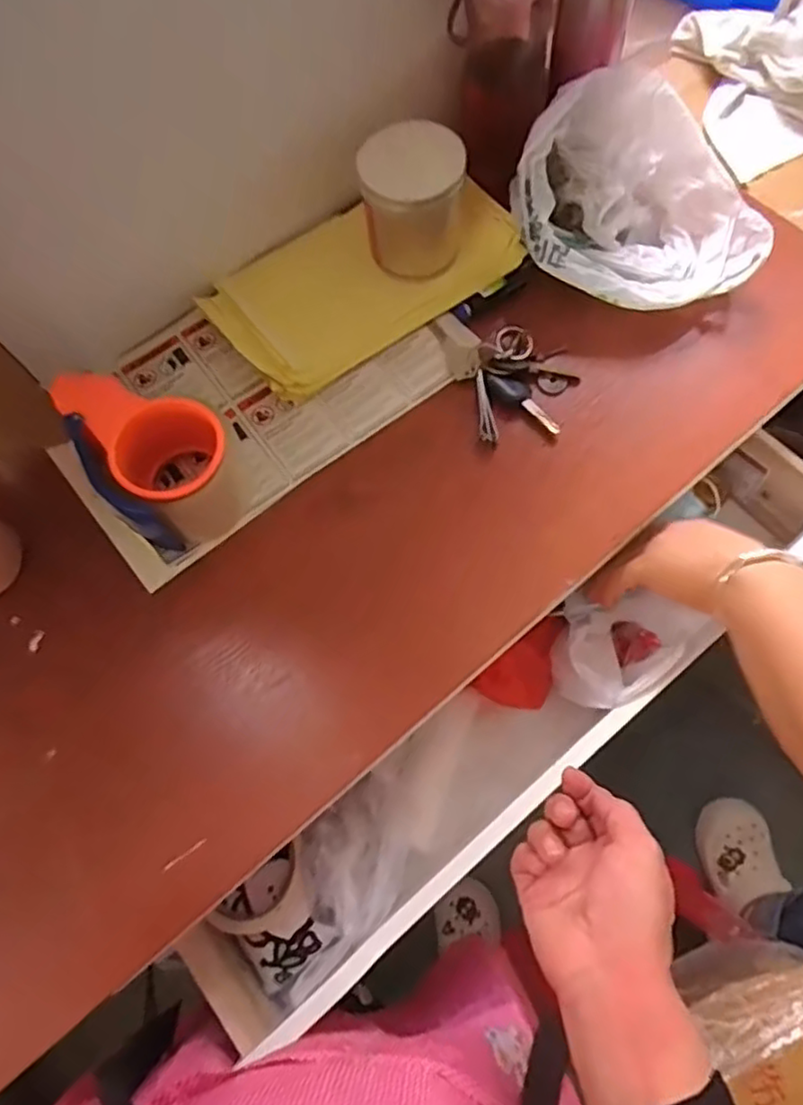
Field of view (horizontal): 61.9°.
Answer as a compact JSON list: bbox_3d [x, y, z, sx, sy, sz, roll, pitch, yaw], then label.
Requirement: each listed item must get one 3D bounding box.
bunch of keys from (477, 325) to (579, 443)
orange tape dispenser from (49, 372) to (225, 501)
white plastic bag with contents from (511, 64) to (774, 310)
[{"bbox_3d":[0.099,-0.133,0.530,0.078,0.017,0.091,-1,72,1],"label":"bunch of keys"},{"bbox_3d":[-0.180,-0.084,0.491,0.078,0.078,0.125,-41,76,-11],"label":"orange tape dispenser"},{"bbox_3d":[0.191,-0.280,0.541,0.201,0.083,0.164,6,73,3],"label":"white plastic bag with contents"}]

